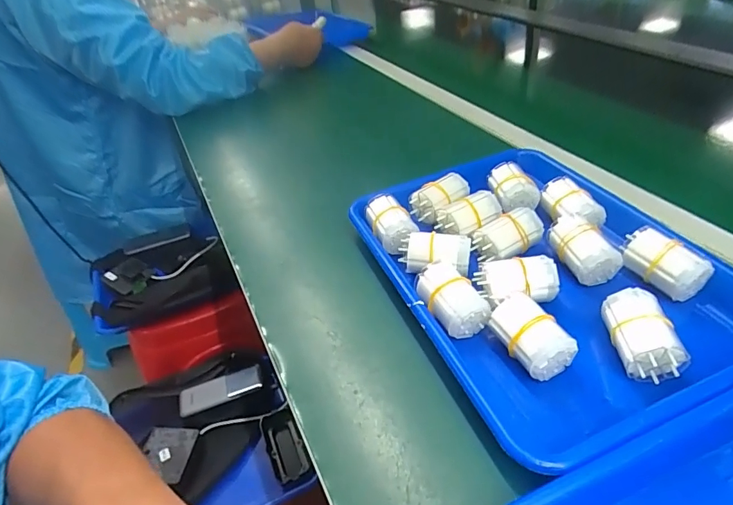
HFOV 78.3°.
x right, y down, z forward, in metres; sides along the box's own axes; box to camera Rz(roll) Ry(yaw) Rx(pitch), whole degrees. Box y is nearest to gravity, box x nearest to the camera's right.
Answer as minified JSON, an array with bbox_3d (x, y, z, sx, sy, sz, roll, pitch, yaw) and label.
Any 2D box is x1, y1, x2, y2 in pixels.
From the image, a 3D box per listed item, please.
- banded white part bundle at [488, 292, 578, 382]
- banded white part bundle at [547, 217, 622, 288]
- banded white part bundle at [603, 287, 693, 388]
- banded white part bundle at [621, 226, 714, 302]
[{"bbox_3d":[0.121,0.060,0.336,0.035,0.037,0.059,-22,42,-18],"label":"banded white part bundle"},{"bbox_3d":[0.190,-0.002,0.401,0.035,0.037,0.059,-14,40,-9],"label":"banded white part bundle"},{"bbox_3d":[0.200,0.059,0.328,0.038,0.036,0.059,-3,40,4],"label":"banded white part bundle"},{"bbox_3d":[0.247,0.009,0.377,0.035,0.037,0.060,-23,43,-19],"label":"banded white part bundle"}]

